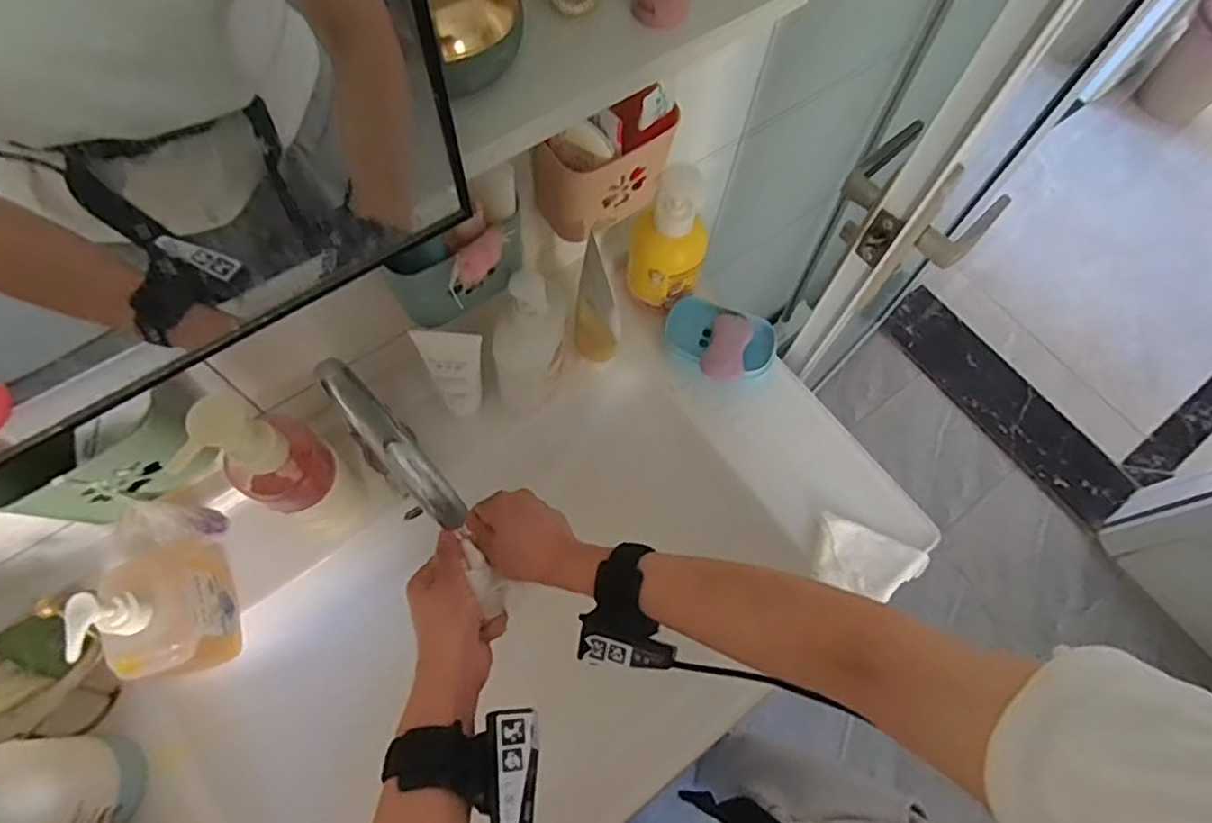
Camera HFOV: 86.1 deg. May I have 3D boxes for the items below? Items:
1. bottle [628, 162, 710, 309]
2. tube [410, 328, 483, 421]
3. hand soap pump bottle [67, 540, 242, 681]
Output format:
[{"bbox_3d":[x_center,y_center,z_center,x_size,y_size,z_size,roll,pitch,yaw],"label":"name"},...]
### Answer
[{"bbox_3d":[0.063,-0.167,0.650,0.077,0.151,0.062,10,68,2],"label":"bottle"},{"bbox_3d":[-0.136,-0.032,0.601,0.056,0.135,0.029,0,68,-2],"label":"tube"},{"bbox_3d":[-0.354,0.152,0.513,0.055,0.158,0.107,-13,69,-7],"label":"hand soap pump bottle"}]

